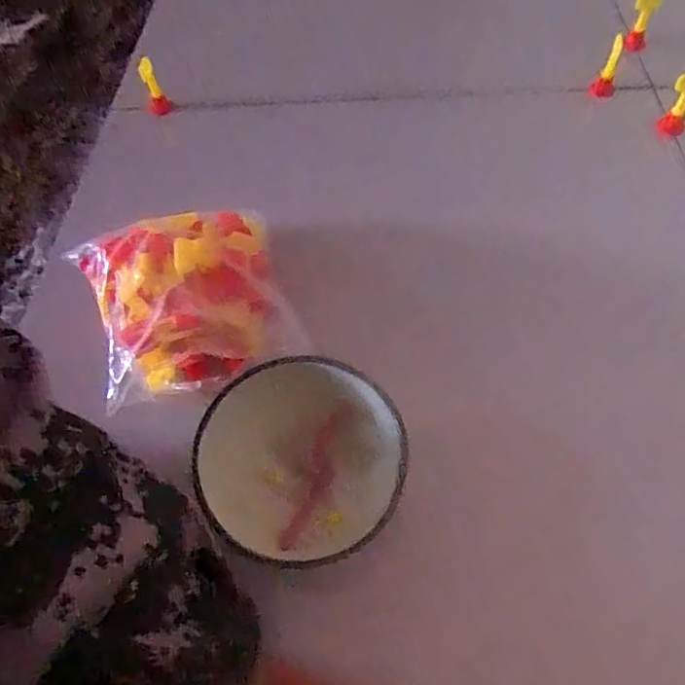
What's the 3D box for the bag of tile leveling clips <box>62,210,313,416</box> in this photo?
[{"bbox_3d":[-0.165,-0.048,0.562,0.204,0.082,0.224,-20,59,-8],"label":"bag of tile leveling clips"}]

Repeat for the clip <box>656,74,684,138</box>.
[{"bbox_3d":[0.442,-0.310,0.717,0.034,0.078,0.027,28,27,20],"label":"clip"}]

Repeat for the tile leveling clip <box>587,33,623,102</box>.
[{"bbox_3d":[0.375,-0.387,0.773,0.032,0.081,0.024,18,32,15],"label":"tile leveling clip"}]

